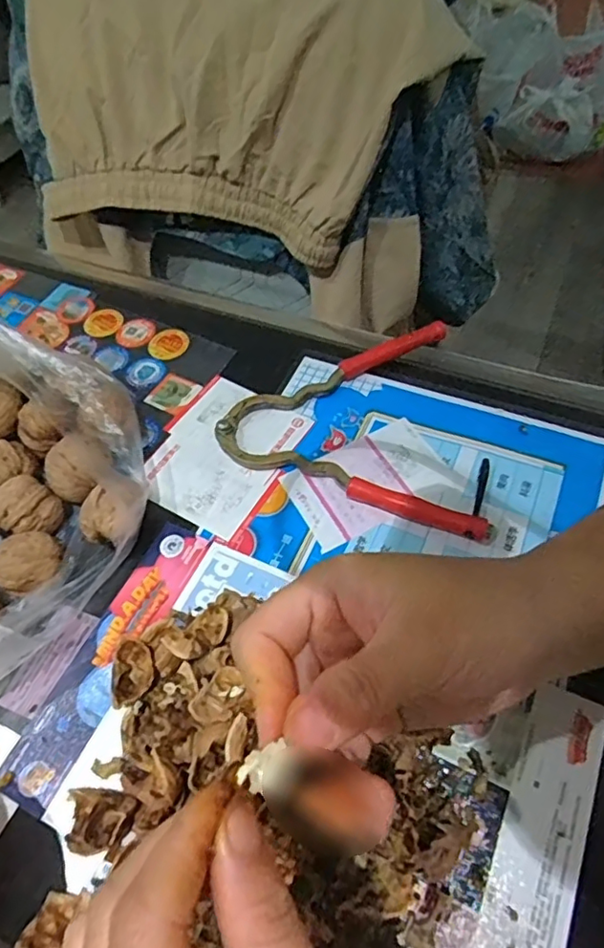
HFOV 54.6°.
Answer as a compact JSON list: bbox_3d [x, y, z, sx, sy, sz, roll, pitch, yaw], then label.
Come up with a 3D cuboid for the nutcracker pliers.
[{"bbox_3d":[0.048,-0.047,0.383,0.171,0.014,0.151,16,59,15],"label":"nutcracker pliers"}]

